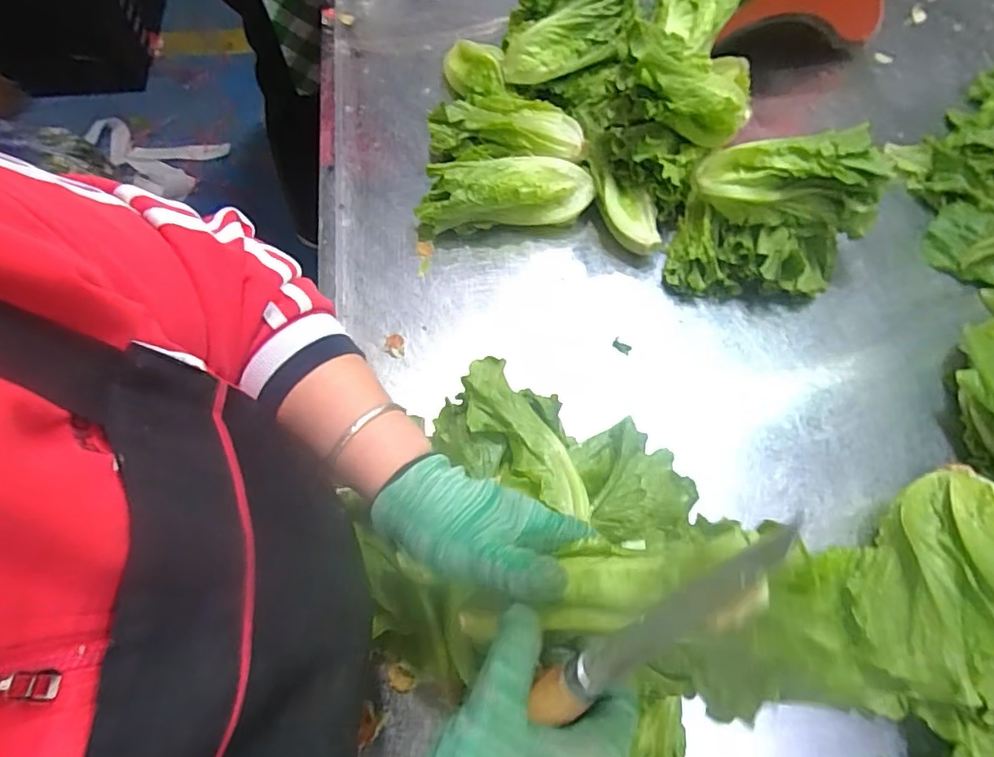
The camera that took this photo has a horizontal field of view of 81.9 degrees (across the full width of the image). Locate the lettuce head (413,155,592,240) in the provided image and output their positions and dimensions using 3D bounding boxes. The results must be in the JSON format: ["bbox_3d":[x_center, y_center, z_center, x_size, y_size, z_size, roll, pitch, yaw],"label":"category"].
[{"bbox_3d":[0.007,-0.190,0.594,0.178,0.053,0.056,-6,64,-3],"label":"lettuce head"}]

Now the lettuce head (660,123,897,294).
[{"bbox_3d":[0.266,-0.154,0.557,0.186,0.113,0.120,-6,64,-3],"label":"lettuce head"}]

